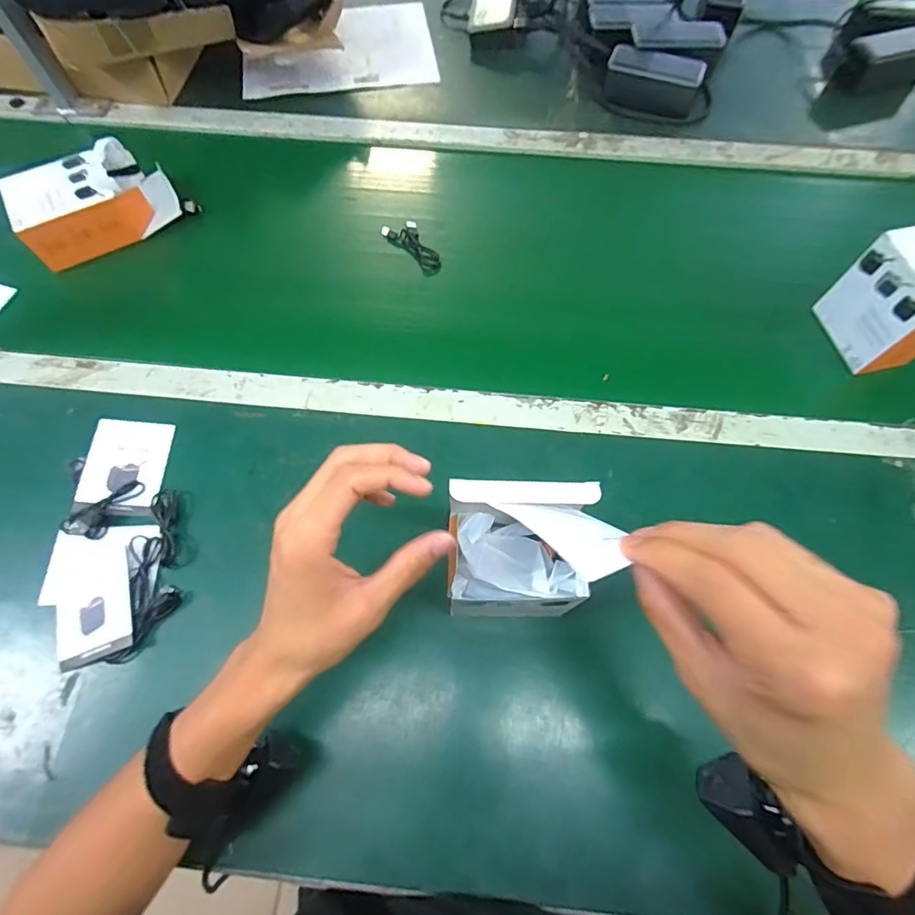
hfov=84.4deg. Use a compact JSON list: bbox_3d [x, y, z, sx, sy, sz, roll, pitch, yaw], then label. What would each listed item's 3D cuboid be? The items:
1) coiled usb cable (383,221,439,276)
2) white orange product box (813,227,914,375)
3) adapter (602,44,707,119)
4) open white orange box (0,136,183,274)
[{"bbox_3d":[-0.054,-0.267,0.646,0.043,0.018,0.089,-32,71,-13],"label":"coiled usb cable"},{"bbox_3d":[0.471,-0.166,0.539,0.061,0.112,0.106,-12,67,-6],"label":"white orange product box"},{"bbox_3d":[0.277,-0.532,0.717,0.131,0.047,0.052,12,67,4],"label":"adapter"},{"bbox_3d":[-0.446,-0.318,0.620,0.170,0.067,0.096,-32,71,-13],"label":"open white orange box"}]

